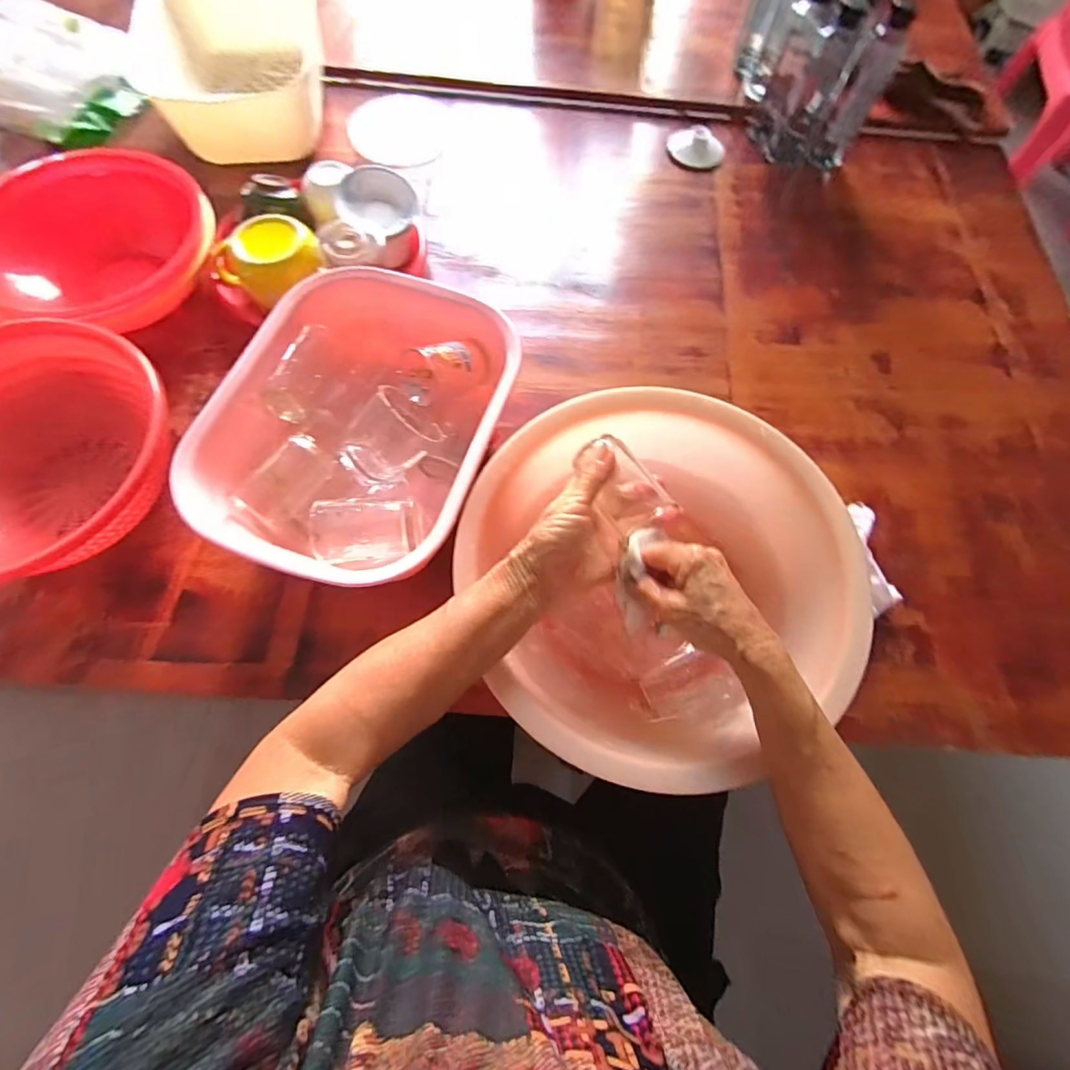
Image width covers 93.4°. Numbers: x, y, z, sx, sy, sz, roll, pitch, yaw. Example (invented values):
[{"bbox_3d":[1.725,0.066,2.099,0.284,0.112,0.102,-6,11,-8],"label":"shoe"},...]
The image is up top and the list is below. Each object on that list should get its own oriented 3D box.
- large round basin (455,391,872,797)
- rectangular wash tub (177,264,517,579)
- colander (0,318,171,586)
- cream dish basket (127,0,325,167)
[{"bbox_3d":[0.104,0.044,0.455,0.321,0.111,0.306,1,69,-2],"label":"large round basin"},{"bbox_3d":[-0.154,-0.102,0.479,0.234,0.097,0.292,17,69,4],"label":"rectangular wash tub"},{"bbox_3d":[-0.471,-0.066,0.480,0.260,0.095,0.241,26,70,7],"label":"colander"},{"bbox_3d":[-0.391,-0.636,0.678,0.211,0.118,0.222,-11,70,-7],"label":"cream dish basket"}]

